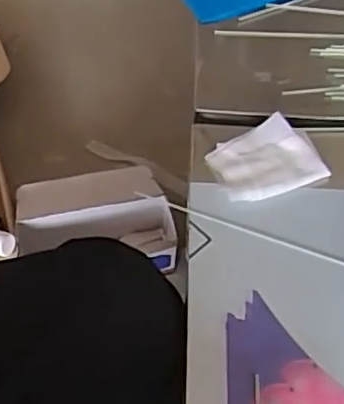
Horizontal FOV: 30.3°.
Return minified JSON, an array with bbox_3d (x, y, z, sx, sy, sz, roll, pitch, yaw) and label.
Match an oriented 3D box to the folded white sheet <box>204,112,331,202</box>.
[{"bbox_3d":[0.070,-0.031,0.482,0.077,0.010,0.061,-22,61,-13],"label":"folded white sheet"}]

